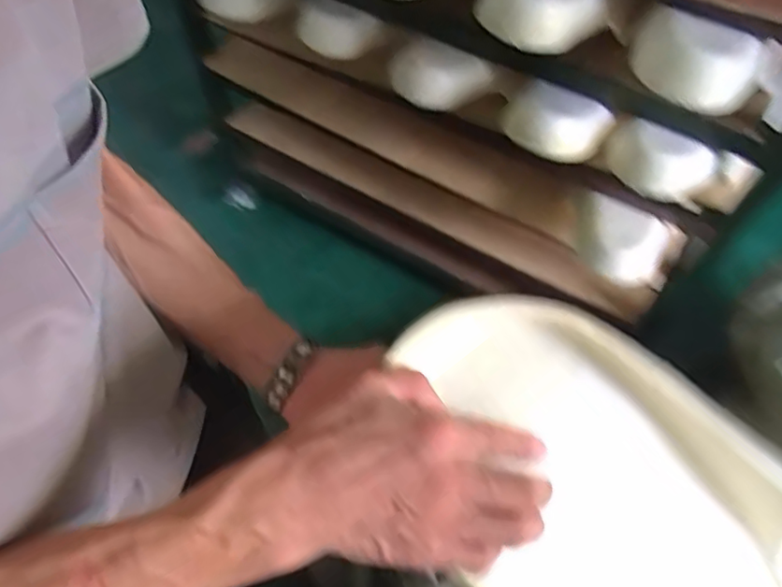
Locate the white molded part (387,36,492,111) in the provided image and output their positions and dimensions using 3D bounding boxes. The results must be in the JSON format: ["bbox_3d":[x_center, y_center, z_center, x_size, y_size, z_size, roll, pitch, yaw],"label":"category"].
[{"bbox_3d":[0.072,-0.348,0.943,0.158,0.081,0.059,16,62,10],"label":"white molded part"}]

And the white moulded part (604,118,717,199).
[{"bbox_3d":[0.386,-0.193,0.855,0.144,0.058,0.091,35,66,19],"label":"white moulded part"}]

